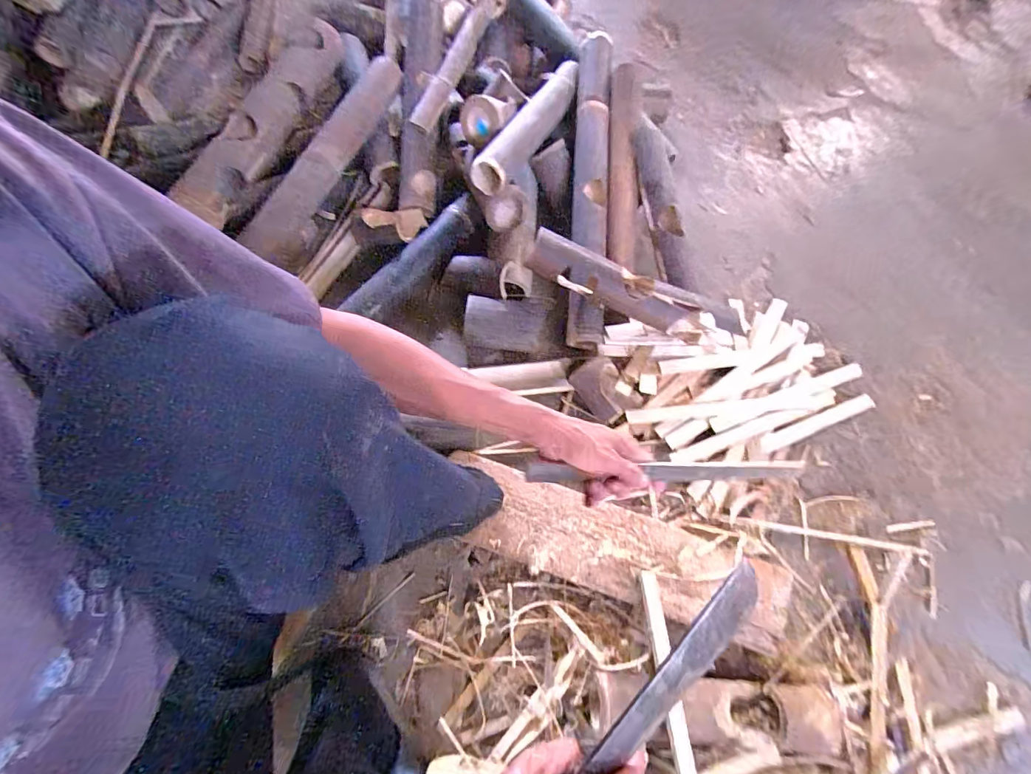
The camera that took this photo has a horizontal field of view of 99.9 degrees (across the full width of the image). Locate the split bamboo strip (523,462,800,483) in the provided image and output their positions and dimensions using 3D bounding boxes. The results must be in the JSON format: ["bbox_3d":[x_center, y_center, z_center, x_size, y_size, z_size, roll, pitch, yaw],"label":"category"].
[{"bbox_3d":[0.176,0.093,0.476,0.330,0.020,0.019,1,68,-10],"label":"split bamboo strip"}]

